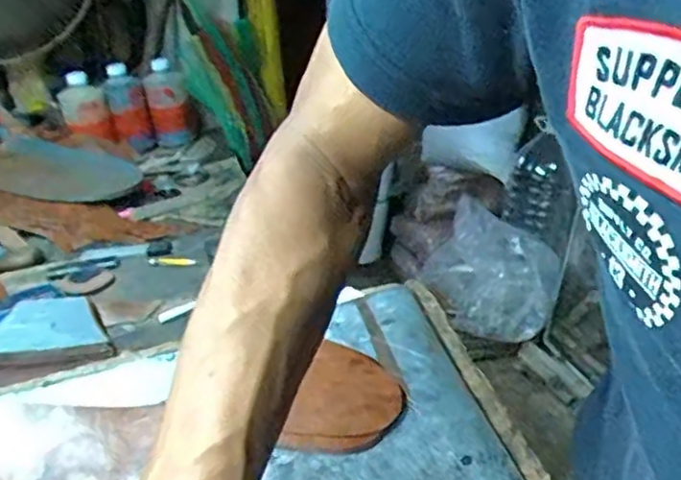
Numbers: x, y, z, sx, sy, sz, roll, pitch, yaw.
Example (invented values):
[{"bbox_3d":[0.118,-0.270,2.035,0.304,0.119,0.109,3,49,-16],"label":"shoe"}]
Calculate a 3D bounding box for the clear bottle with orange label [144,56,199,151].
[{"bbox_3d":[-0.307,-0.246,1.183,0.082,0.138,0.069,-10,29,-14],"label":"clear bottle with orange label"}]

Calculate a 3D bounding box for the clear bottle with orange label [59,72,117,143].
[{"bbox_3d":[-0.431,-0.215,1.115,0.073,0.130,0.080,-16,31,-23],"label":"clear bottle with orange label"}]

